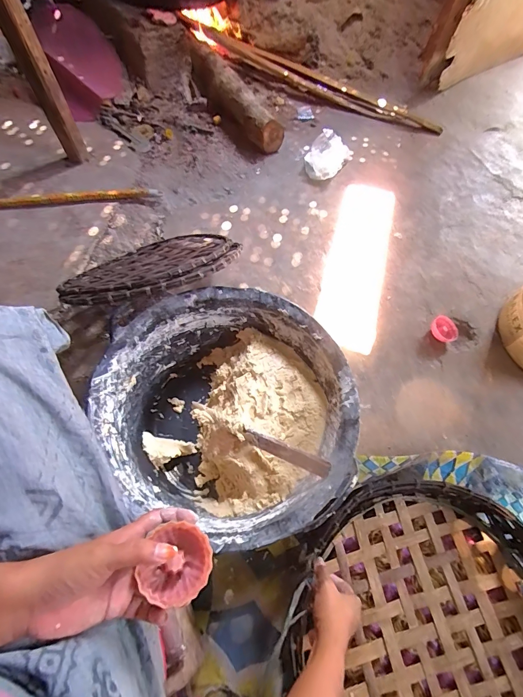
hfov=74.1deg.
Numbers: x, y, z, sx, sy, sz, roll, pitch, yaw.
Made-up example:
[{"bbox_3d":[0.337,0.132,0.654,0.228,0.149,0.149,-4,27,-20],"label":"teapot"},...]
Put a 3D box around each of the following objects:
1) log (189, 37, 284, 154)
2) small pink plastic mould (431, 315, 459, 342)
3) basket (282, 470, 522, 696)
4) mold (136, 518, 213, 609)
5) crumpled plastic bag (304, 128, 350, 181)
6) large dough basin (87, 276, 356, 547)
[{"bbox_3d":[-0.096,-0.826,1.138,0.117,0.105,0.483,-30,69,-14],"label":"log"},{"bbox_3d":[0.430,-0.046,0.812,0.058,0.018,0.061,1,65,-1],"label":"small pink plastic mould"},{"bbox_3d":[0.268,0.442,0.529,0.414,0.073,0.437,1,65,-1],"label":"basket"},{"bbox_3d":[-0.072,0.189,0.304,0.055,0.028,0.059,17,66,6],"label":"mold"},{"bbox_3d":[0.185,-0.544,0.983,0.120,0.074,0.130,16,65,6],"label":"crumpled plastic bag"},{"bbox_3d":[-0.056,0.113,0.623,0.396,0.176,0.403,1,65,-1],"label":"large dough basin"}]

